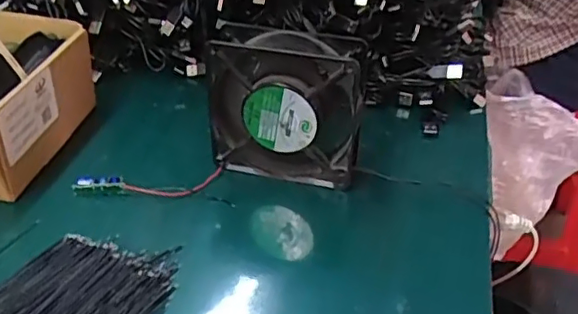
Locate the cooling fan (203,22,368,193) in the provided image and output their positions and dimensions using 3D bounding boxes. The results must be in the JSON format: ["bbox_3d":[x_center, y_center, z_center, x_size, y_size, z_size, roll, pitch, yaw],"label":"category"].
[{"bbox_3d":[-0.002,-0.041,0.478,0.120,0.122,0.040,9,36,13],"label":"cooling fan"}]

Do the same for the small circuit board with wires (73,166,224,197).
[{"bbox_3d":[-0.116,0.024,0.484,0.121,0.011,0.033,-6,35,-9],"label":"small circuit board with wires"}]

